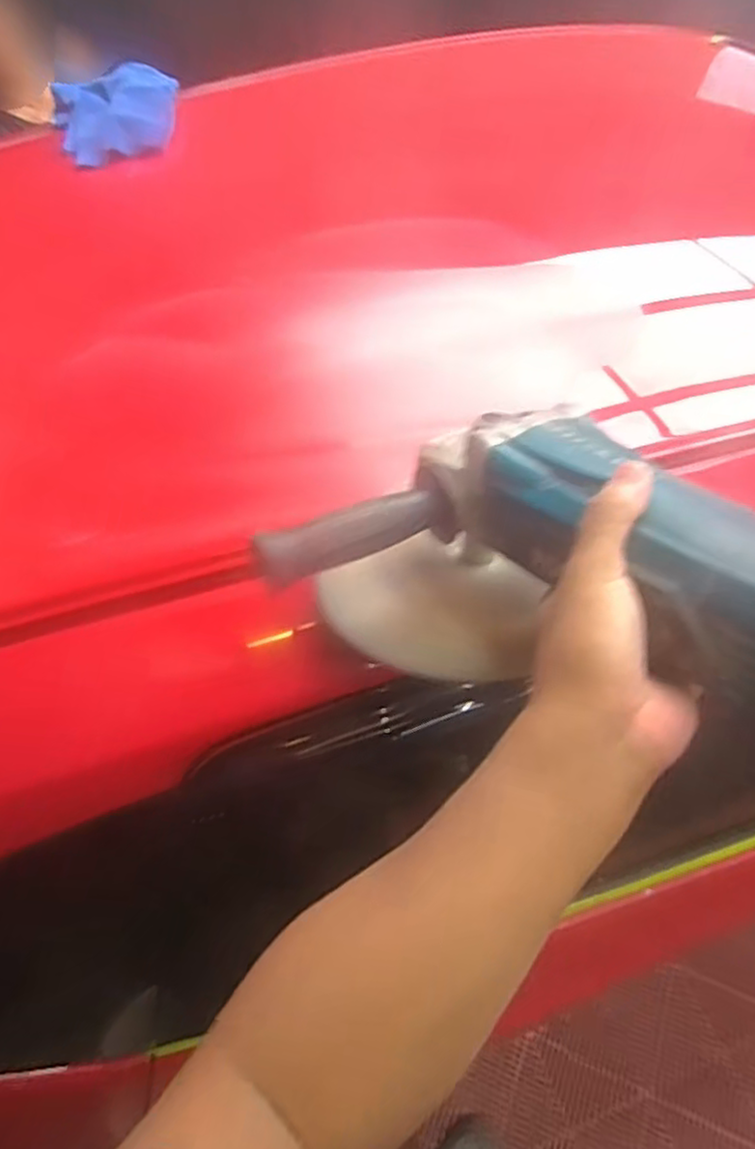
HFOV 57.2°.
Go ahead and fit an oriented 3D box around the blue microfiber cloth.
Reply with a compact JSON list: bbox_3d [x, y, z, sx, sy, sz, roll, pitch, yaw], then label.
[{"bbox_3d":[-0.366,-0.659,0.985,0.172,0.034,0.238,-17,57,-11],"label":"blue microfiber cloth"}]

